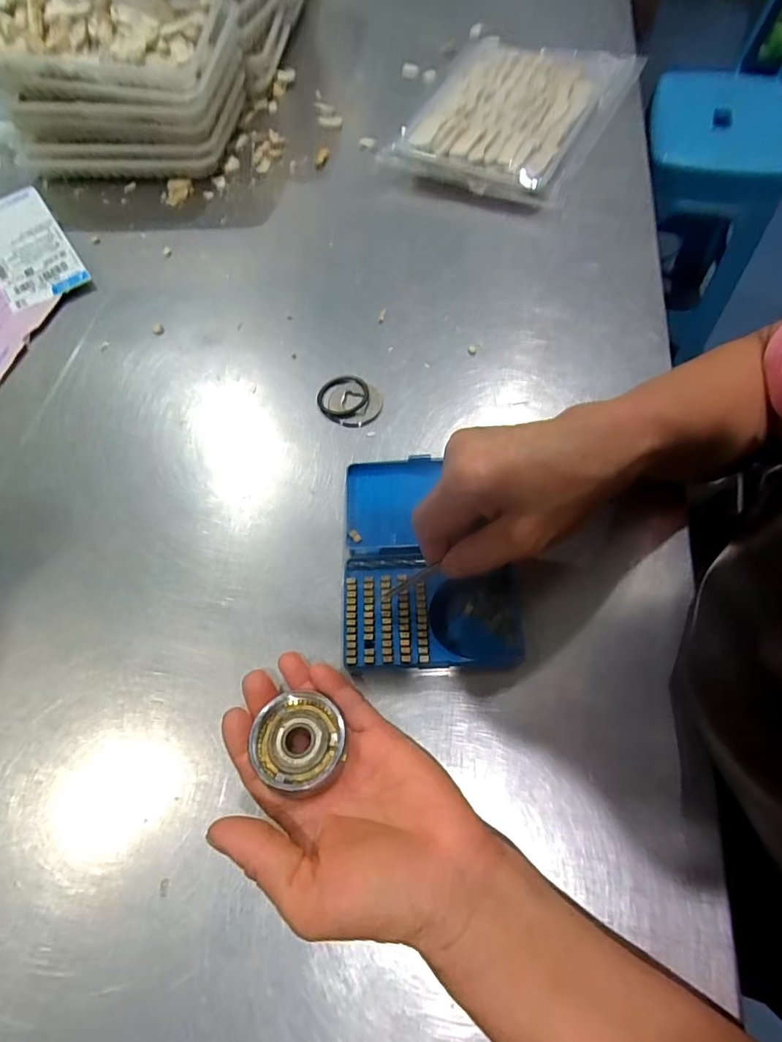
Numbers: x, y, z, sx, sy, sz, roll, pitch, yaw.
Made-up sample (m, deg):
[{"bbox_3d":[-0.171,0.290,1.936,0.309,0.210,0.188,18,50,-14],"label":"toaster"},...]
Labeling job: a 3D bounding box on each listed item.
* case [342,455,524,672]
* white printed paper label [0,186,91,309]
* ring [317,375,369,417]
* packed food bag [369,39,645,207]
[{"bbox_3d":[0.023,0.021,0.322,0.103,0.024,0.146,-4,63,2],"label":"case"},{"bbox_3d":[-0.351,-0.262,0.478,0.075,0.004,0.127,-34,79,-8],"label":"white printed paper label"},{"bbox_3d":[-0.039,-0.100,0.395,0.041,0.005,0.041,-2,63,3],"label":"ring"},{"bbox_3d":[0.128,-0.448,0.548,0.208,0.040,0.274,25,67,16],"label":"packed food bag"}]

